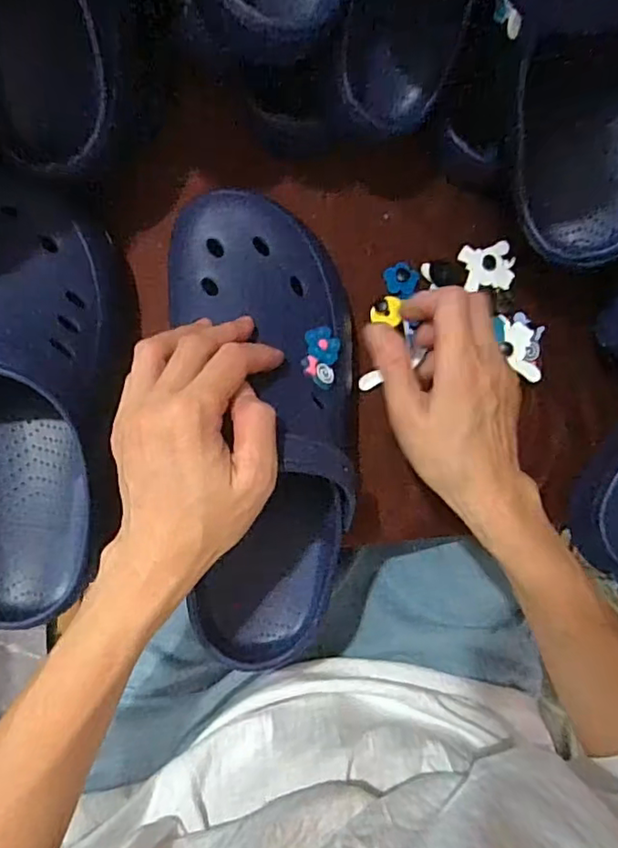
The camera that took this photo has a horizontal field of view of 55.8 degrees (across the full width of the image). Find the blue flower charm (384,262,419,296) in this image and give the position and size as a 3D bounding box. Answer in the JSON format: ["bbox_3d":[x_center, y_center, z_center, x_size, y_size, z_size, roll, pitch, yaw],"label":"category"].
[{"bbox_3d":[0.069,-0.107,0.430,0.024,0.006,0.024,0,85,-5],"label":"blue flower charm"}]

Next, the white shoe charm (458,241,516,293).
[{"bbox_3d":[0.134,-0.117,0.434,0.039,0.005,0.035,-12,86,-6],"label":"white shoe charm"}]

